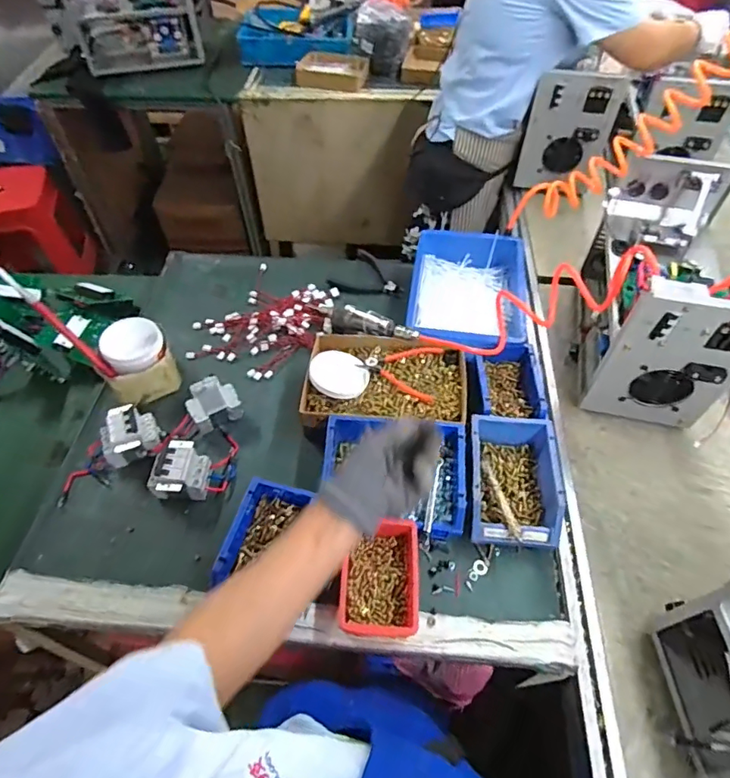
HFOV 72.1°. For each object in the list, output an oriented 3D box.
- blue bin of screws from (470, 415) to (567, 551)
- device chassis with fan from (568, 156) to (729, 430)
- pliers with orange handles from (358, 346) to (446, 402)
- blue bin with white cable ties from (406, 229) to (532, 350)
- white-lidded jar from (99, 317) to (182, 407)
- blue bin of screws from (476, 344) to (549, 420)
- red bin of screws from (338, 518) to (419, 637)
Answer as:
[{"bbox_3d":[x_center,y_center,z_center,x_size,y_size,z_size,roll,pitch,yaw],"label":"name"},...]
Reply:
[{"bbox_3d":[0.217,0.130,0.731,0.121,0.074,0.184,4,54,3],"label":"blue bin of screws"},{"bbox_3d":[0.490,-0.168,0.855,0.197,0.256,0.390,10,54,8],"label":"device chassis with fan"},{"bbox_3d":[0.057,-0.035,0.859,0.136,0.010,0.118,9,54,7],"label":"pliers with orange handles"},{"bbox_3d":[0.201,-0.187,0.979,0.224,0.084,0.324,10,54,7],"label":"blue bin with white cable ties"},{"bbox_3d":[-0.386,-0.043,0.860,0.105,0.114,0.099,0,53,0],"label":"white-lidded jar"},{"bbox_3d":[0.235,-0.006,0.843,0.097,0.061,0.158,1,53,1],"label":"blue bin of screws"},{"bbox_3d":[0.021,0.243,0.666,0.096,0.047,0.150,3,54,3],"label":"red bin of screws"}]

